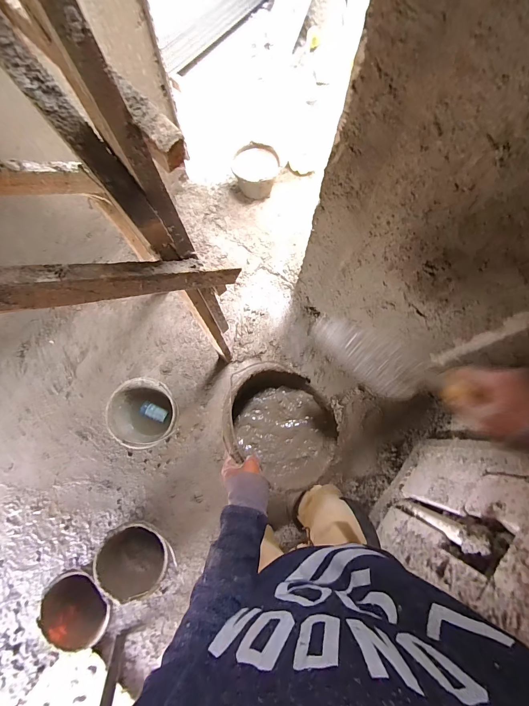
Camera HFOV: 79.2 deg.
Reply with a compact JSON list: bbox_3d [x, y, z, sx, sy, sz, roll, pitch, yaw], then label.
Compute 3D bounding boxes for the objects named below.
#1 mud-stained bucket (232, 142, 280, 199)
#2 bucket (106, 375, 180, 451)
[{"bbox_3d":[-0.043,-0.865,1.564,0.221,0.173,0.216,0,76,0],"label":"mud-stained bucket"},{"bbox_3d":[-0.477,0.241,1.294,0.260,0.192,0.250,0,76,0],"label":"bucket"}]

